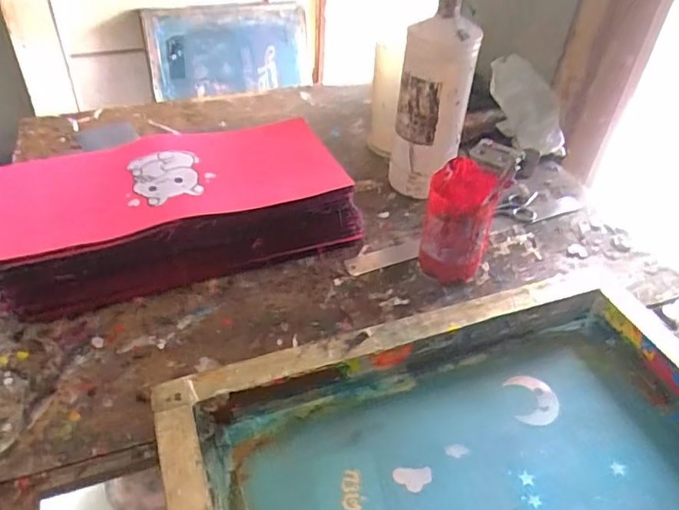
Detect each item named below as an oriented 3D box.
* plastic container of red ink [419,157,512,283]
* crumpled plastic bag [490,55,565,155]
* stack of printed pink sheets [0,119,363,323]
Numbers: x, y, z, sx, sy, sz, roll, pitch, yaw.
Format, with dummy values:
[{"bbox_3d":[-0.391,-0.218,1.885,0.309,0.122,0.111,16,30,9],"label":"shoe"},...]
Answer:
[{"bbox_3d":[0.123,-0.027,0.577,0.069,0.123,0.065,15,43,15],"label":"plastic container of red ink"},{"bbox_3d":[0.254,-0.208,0.774,0.052,0.065,0.157,-17,75,-20],"label":"crumpled plastic bag"},{"bbox_3d":[-0.179,-0.051,0.618,0.364,0.095,0.176,-14,43,-17],"label":"stack of printed pink sheets"}]

